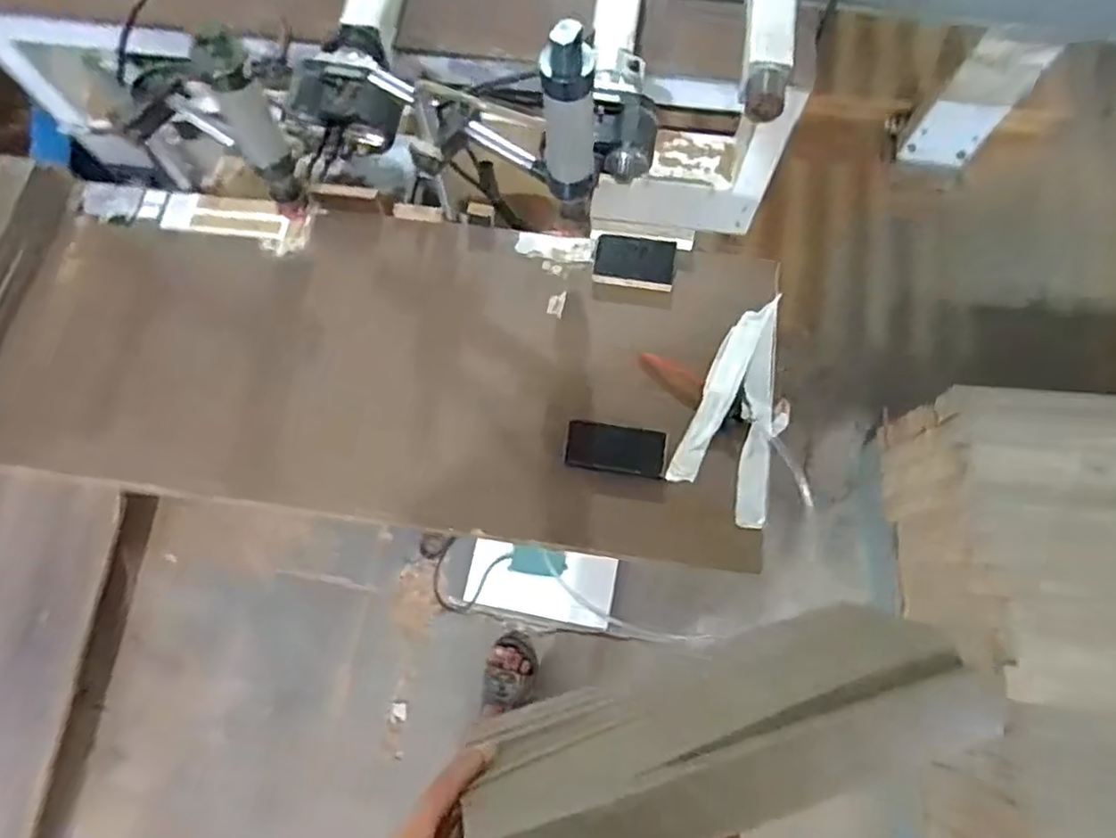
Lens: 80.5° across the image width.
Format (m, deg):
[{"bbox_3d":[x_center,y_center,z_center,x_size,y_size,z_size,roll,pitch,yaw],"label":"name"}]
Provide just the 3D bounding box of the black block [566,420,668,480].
[{"bbox_3d":[0.063,0.032,0.715,0.105,0.021,0.048,8,73,3],"label":"black block"}]

